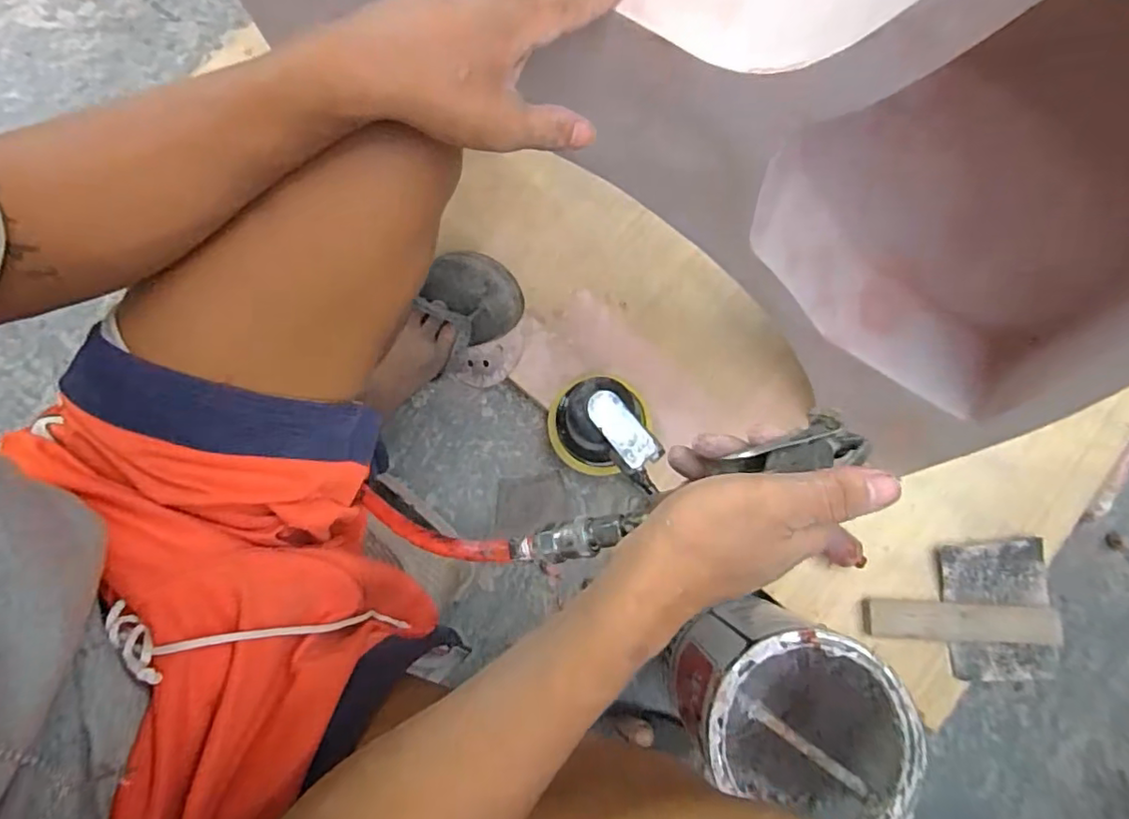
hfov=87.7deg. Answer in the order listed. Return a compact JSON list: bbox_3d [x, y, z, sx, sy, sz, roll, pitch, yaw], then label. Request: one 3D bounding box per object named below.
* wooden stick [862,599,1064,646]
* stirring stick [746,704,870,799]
[{"bbox_3d":[0.423,0.229,0.629,0.196,0.020,0.041,2,76,1],"label":"wooden stick"},{"bbox_3d":[0.217,0.305,0.530,0.012,0.120,0.012,42,77,-32],"label":"stirring stick"}]

